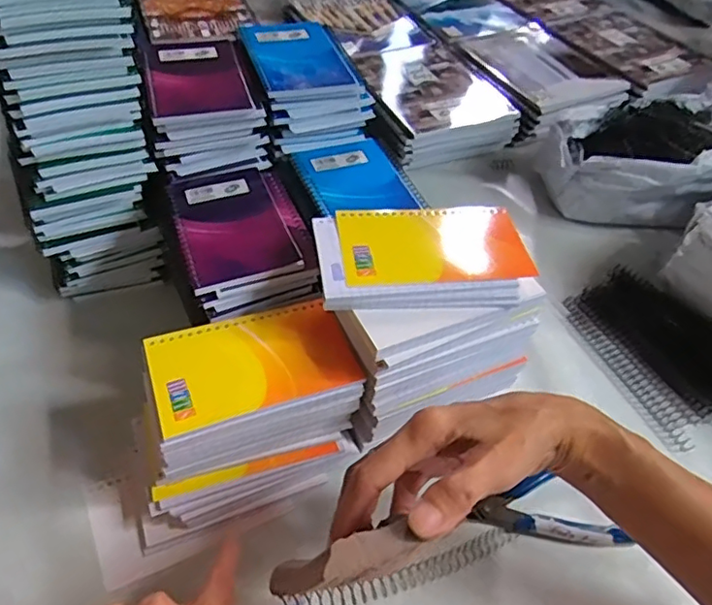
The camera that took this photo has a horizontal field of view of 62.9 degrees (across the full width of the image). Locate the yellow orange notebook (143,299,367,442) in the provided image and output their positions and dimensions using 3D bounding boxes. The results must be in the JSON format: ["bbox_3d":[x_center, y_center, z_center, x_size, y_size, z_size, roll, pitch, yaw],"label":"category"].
[{"bbox_3d":[-0.068,0.038,0.387,0.128,0.008,0.077,-14,49,-18],"label":"yellow orange notebook"}]

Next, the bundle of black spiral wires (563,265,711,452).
[{"bbox_3d":[0.266,0.036,0.519,0.113,0.033,0.161,-20,51,-22],"label":"bundle of black spiral wires"}]

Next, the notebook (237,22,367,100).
[{"bbox_3d":[-0.053,-0.227,0.538,0.086,0.012,0.122,-12,49,-16],"label":"notebook"}]

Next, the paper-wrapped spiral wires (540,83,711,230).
[{"bbox_3d":[0.315,-0.154,0.641,0.189,0.103,0.130,-5,47,-10],"label":"paper-wrapped spiral wires"}]

